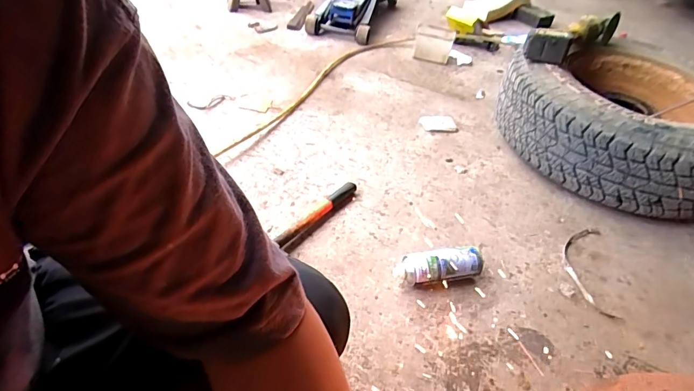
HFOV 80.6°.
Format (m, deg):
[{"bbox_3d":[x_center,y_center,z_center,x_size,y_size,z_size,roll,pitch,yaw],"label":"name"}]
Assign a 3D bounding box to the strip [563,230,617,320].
[{"bbox_3d":[0.553,0.162,0.950,0.097,0.012,0.254,14,44,9],"label":"strip"}]

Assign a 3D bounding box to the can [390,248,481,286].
[{"bbox_3d":[0.194,0.153,0.865,0.186,0.065,0.064,-6,44,-12],"label":"can"}]

